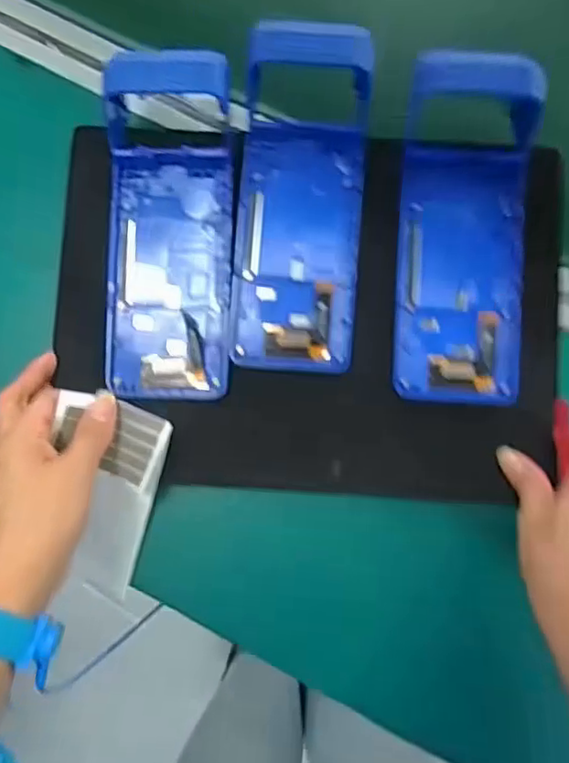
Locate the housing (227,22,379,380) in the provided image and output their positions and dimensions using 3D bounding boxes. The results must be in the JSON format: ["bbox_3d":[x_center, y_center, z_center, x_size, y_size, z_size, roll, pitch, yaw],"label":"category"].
[{"bbox_3d":[0.011,-0.120,0.400,0.083,0.029,0.222,4,91,3],"label":"housing"}]

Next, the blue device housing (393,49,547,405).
[{"bbox_3d":[0.120,-0.099,0.397,0.083,0.027,0.223,4,91,3],"label":"blue device housing"}]

